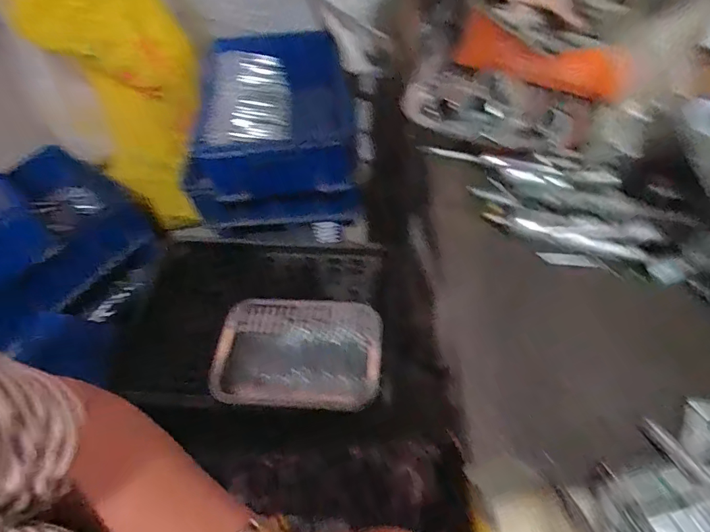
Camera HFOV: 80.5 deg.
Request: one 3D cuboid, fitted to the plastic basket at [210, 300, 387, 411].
[{"bbox_3d":[-0.092,0.148,0.693,0.262,0.052,0.180,2,56,6],"label":"plastic basket"}]

